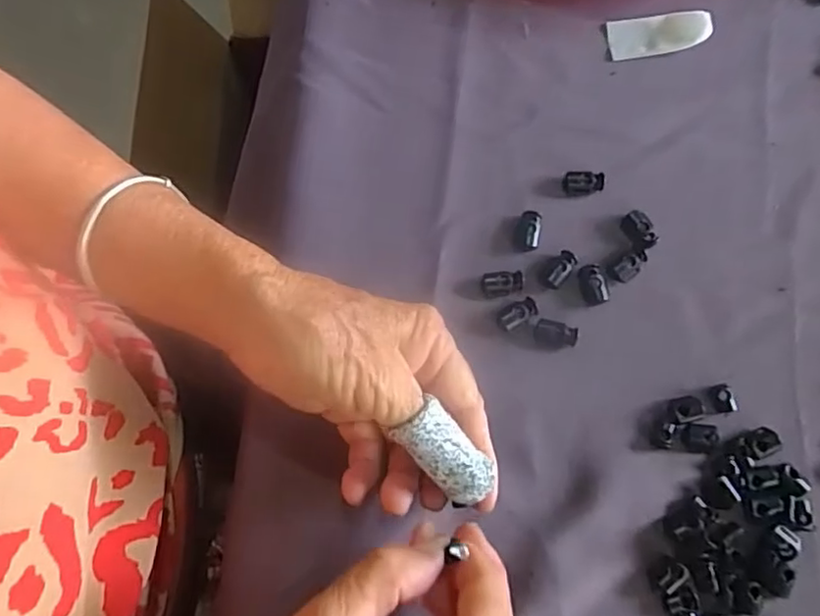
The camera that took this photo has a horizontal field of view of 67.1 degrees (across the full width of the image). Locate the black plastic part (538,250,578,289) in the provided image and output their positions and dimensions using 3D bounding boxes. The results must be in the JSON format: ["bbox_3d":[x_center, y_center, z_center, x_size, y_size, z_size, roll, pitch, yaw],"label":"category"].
[{"bbox_3d":[0.077,-0.020,0.321,0.013,0.005,0.023,34,79,10],"label":"black plastic part"}]

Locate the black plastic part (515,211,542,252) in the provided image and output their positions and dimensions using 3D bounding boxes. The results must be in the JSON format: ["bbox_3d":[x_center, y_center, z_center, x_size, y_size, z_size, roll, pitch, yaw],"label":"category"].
[{"bbox_3d":[0.063,-0.041,0.327,0.012,0.006,0.022,14,76,5],"label":"black plastic part"}]

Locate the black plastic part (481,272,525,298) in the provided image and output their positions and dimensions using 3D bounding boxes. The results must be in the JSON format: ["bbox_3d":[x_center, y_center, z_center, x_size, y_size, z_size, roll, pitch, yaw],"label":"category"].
[{"bbox_3d":[0.048,-0.012,0.320,0.022,0.004,0.013,-5,75,0],"label":"black plastic part"}]

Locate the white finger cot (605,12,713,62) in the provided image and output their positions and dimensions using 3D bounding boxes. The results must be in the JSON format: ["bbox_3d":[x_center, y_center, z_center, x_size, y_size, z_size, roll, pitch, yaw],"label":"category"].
[{"bbox_3d":[0.144,-0.159,0.356,0.055,0.010,0.024,-4,75,0],"label":"white finger cot"}]

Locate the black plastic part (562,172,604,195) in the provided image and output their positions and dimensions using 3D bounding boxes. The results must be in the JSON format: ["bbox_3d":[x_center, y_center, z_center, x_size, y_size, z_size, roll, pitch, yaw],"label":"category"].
[{"bbox_3d":[0.095,-0.068,0.335,0.022,0.004,0.013,4,75,3],"label":"black plastic part"}]

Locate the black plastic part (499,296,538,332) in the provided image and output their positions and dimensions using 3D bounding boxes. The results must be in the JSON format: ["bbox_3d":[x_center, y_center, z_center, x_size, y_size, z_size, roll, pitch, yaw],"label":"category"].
[{"bbox_3d":[0.055,0.003,0.315,0.021,0.004,0.011,-33,77,-7],"label":"black plastic part"}]

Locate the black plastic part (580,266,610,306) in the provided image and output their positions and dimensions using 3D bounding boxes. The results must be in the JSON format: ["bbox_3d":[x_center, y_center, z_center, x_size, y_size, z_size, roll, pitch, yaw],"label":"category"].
[{"bbox_3d":[0.095,-0.012,0.318,0.013,0.006,0.020,-15,75,-2],"label":"black plastic part"}]

